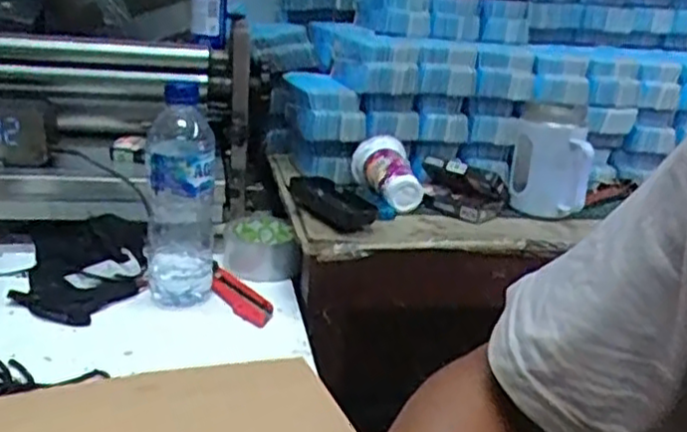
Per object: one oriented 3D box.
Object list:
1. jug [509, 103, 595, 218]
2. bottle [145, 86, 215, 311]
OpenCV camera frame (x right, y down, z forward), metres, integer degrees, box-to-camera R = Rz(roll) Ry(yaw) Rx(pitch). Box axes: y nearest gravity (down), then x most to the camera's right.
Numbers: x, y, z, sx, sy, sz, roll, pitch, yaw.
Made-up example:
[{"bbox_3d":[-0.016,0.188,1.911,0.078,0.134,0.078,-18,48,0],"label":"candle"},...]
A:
[{"bbox_3d":[0.248,-0.070,0.873,0.090,0.117,0.093,10,21,14],"label":"jug"},{"bbox_3d":[-0.161,-0.017,0.725,0.063,0.209,0.074,-1,21,-14],"label":"bottle"}]

